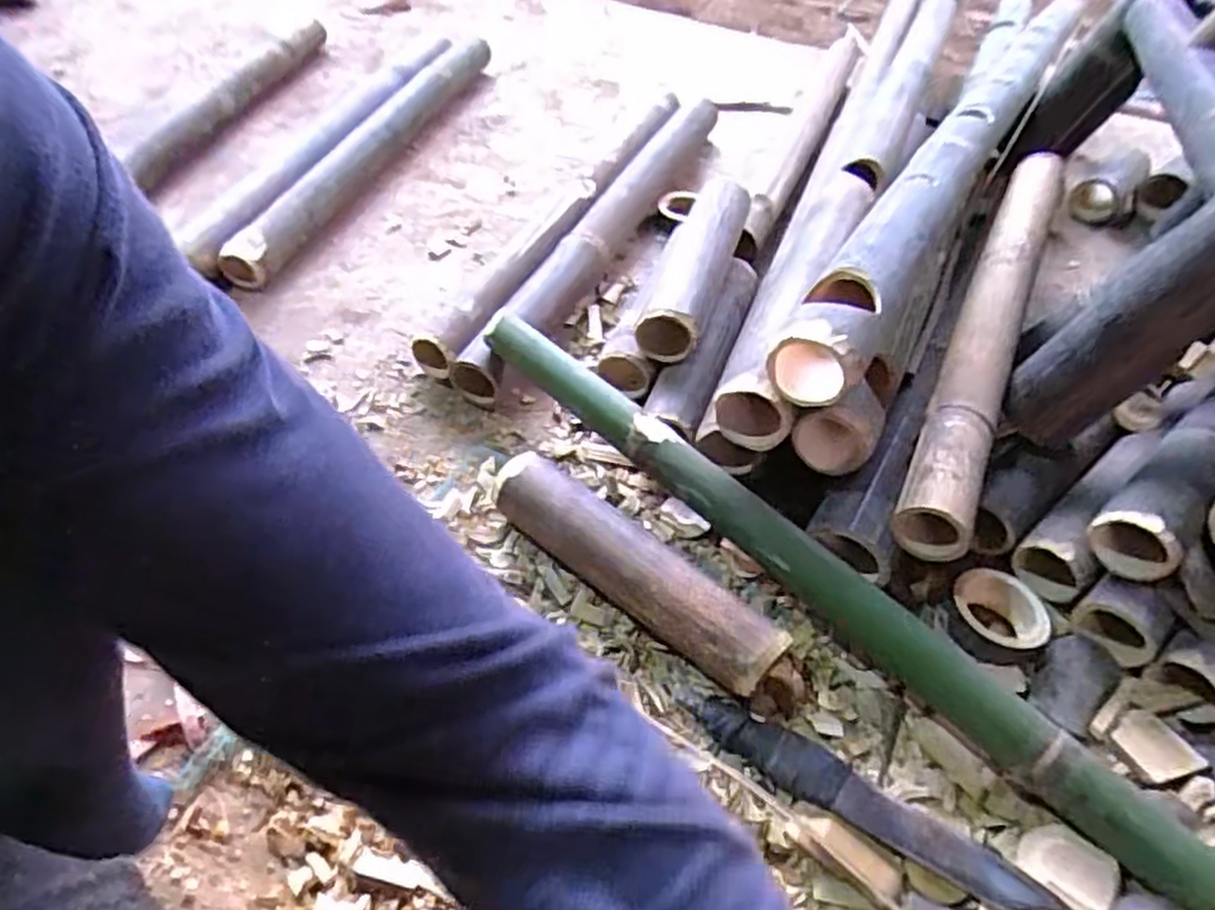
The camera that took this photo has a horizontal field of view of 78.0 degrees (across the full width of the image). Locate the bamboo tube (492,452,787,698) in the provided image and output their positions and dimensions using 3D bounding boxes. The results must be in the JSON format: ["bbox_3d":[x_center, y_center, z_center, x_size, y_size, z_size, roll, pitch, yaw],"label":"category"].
[{"bbox_3d":[0.016,0.091,0.595,0.263,0.062,0.056,34,57,23],"label":"bamboo tube"}]

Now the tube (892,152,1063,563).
[{"bbox_3d":[0.371,-0.138,0.721,0.059,0.059,0.576,23,53,16],"label":"tube"}]

